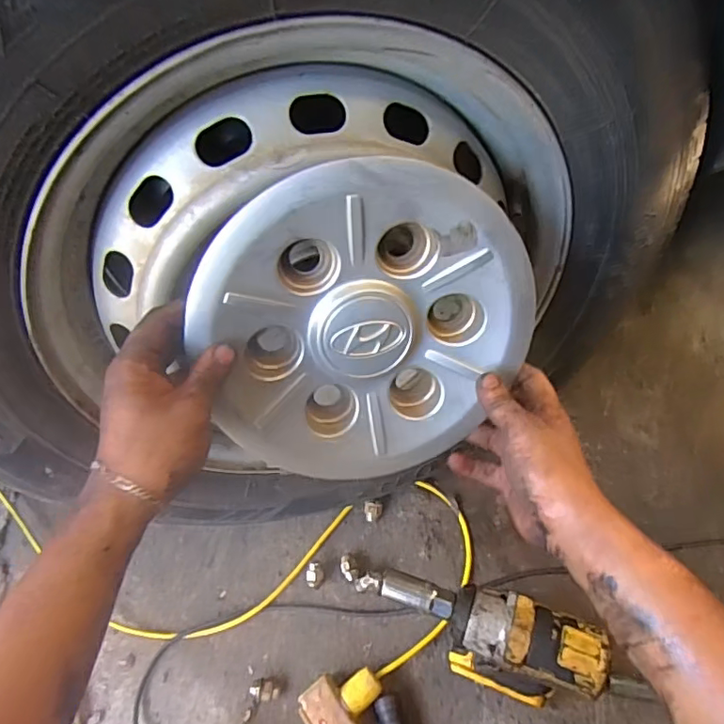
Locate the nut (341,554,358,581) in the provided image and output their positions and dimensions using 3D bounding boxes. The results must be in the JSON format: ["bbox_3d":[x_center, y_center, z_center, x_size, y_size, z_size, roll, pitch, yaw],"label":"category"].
[{"bbox_3d":[-0.016,0.268,0.709,0.020,0.018,0.033,-12,60,-3],"label":"nut"}]

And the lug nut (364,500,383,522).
[{"bbox_3d":[0.016,0.203,0.740,0.024,0.019,0.023,-3,60,2],"label":"lug nut"}]

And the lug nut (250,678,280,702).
[{"bbox_3d":[-0.116,0.391,0.646,0.036,0.023,0.022,9,61,9],"label":"lug nut"}]

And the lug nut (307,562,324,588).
[{"bbox_3d":[-0.061,0.277,0.707,0.022,0.024,0.032,-13,60,-3],"label":"lug nut"}]

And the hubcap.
[{"bbox_3d":[0.004,-0.026,0.411,0.235,0.243,0.037,-21,32,0],"label":"hubcap"}]

